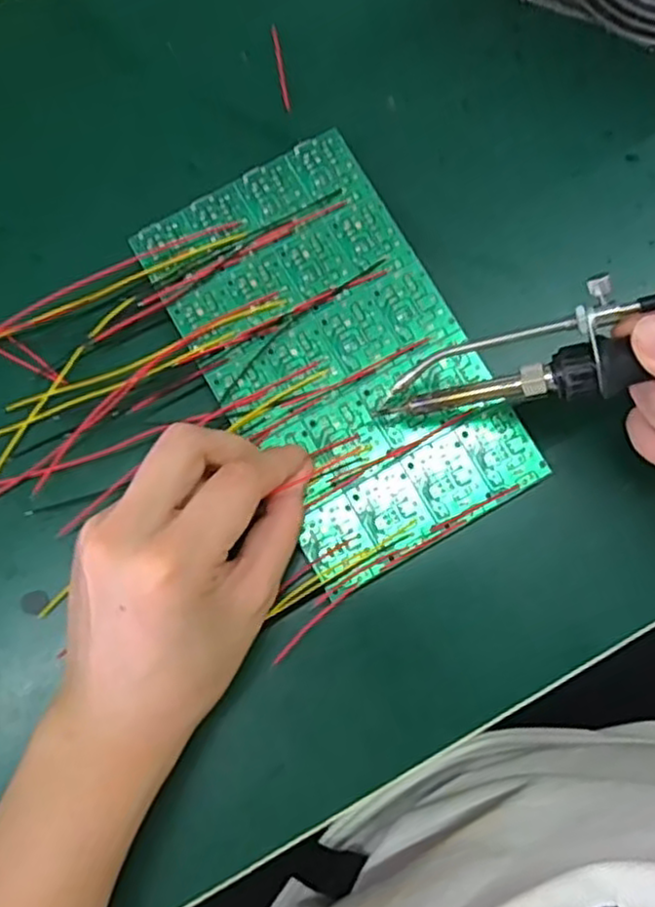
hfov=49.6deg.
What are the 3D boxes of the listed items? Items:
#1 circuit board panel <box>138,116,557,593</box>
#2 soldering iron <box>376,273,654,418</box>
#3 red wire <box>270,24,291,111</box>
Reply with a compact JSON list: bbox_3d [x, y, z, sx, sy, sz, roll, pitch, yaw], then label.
[{"bbox_3d":[0.003,-0.043,0.293,0.100,0.004,0.172,-30,81,-5],"label":"circuit board panel"},{"bbox_3d":[0.120,-0.041,0.249,0.210,0.037,0.034,-8,79,20],"label":"soldering iron"},{"bbox_3d":[-0.022,-0.180,0.330,0.004,0.004,0.045,-10,80,-1],"label":"red wire"}]

